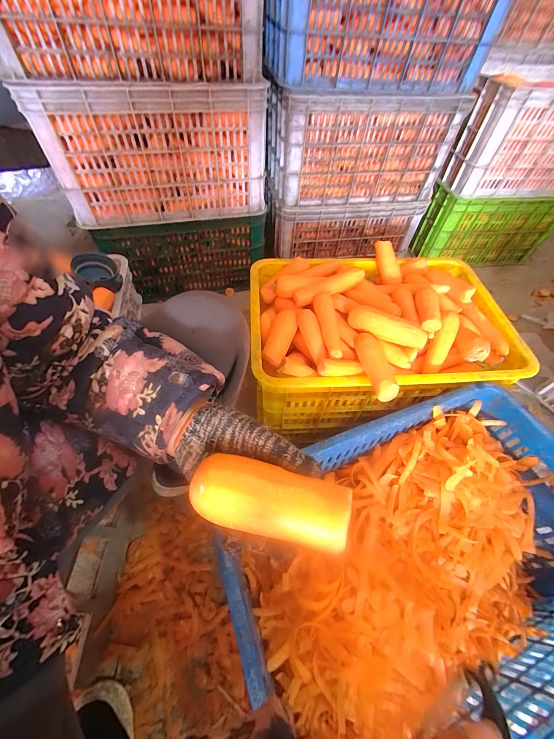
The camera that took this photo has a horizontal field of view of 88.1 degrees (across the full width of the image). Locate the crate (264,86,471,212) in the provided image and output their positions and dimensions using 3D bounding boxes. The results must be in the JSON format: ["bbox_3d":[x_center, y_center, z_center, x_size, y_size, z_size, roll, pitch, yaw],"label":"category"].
[{"bbox_3d":[0.219,-0.673,0.868,0.462,0.266,0.329,-12,56,-11],"label":"crate"}]

